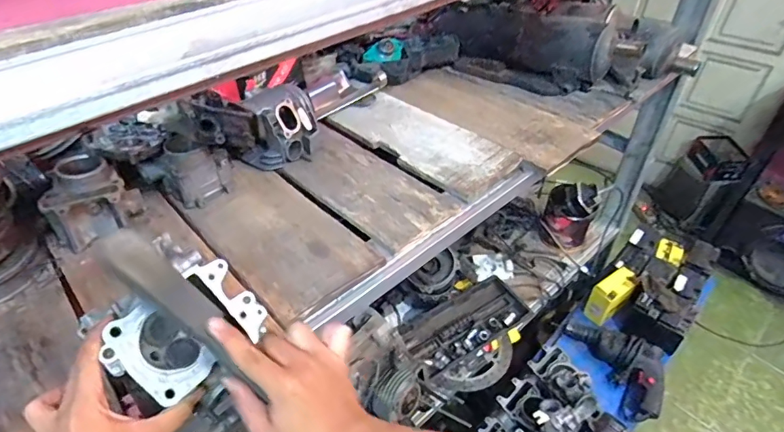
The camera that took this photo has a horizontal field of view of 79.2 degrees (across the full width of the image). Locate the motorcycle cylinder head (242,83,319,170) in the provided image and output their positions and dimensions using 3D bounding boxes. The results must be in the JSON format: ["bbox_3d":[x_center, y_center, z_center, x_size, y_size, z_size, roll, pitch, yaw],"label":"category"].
[{"bbox_3d":[-0.205,-0.160,0.848,0.138,0.104,0.104,-10,44,-10],"label":"motorcycle cylinder head"}]

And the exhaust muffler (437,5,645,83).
[{"bbox_3d":[0.294,-0.387,1.018,0.433,0.105,0.121,22,47,22],"label":"exhaust muffler"}]

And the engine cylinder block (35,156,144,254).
[{"bbox_3d":[-0.439,-0.025,0.689,0.115,0.079,0.105,-30,51,-29],"label":"engine cylinder block"}]

